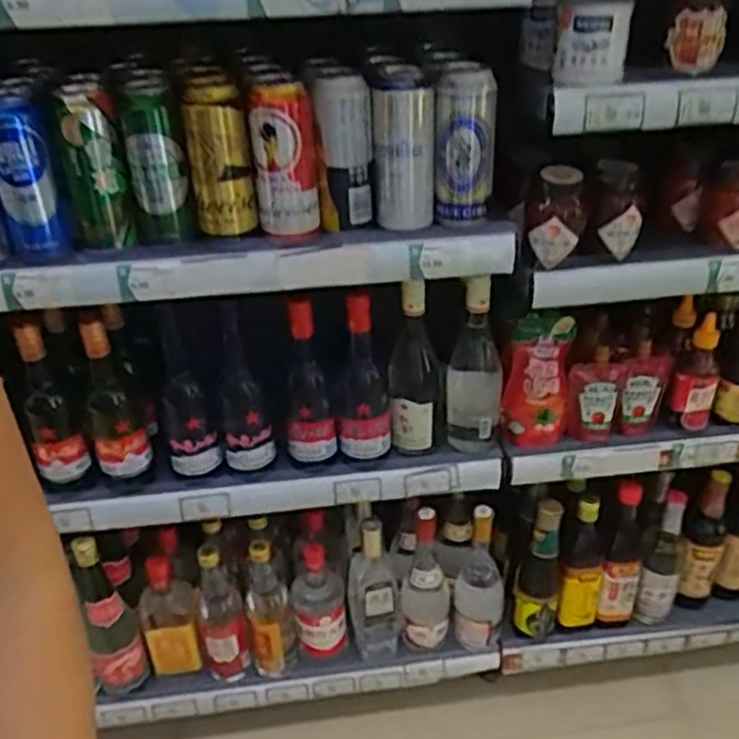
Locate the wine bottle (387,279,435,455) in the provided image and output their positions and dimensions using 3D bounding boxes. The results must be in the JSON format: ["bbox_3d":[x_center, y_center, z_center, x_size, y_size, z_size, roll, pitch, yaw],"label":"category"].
[{"bbox_3d":[0.055,-0.003,0.931,0.062,0.237,0.055,1,33,6],"label":"wine bottle"}]

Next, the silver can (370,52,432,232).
[{"bbox_3d":[0.036,-0.240,0.787,0.064,0.162,0.060,1,33,6],"label":"silver can"}]

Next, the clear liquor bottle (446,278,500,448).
[{"bbox_3d":[0.135,-0.006,0.943,0.073,0.246,0.057,1,33,6],"label":"clear liquor bottle"}]

